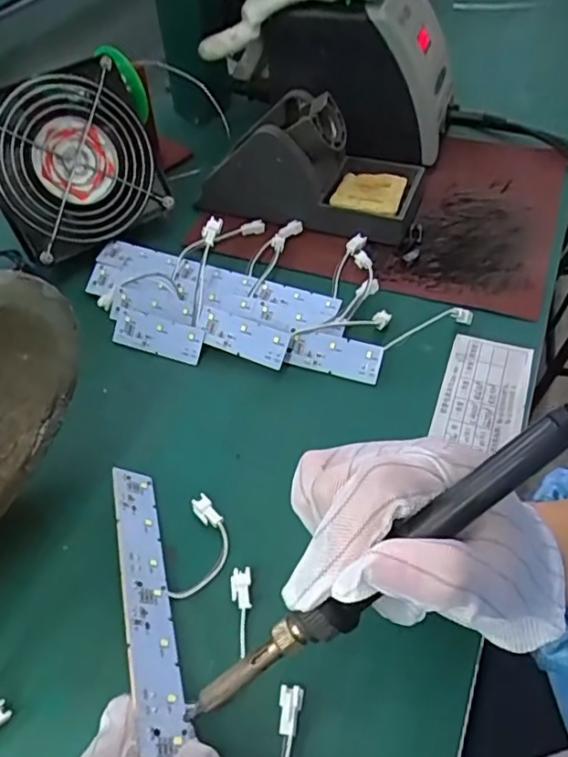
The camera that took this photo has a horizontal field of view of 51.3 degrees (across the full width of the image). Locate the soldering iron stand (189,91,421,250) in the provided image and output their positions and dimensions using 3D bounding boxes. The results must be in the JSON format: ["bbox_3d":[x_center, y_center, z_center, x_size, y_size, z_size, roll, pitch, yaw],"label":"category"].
[{"bbox_3d":[0.023,-0.179,0.478,0.168,0.076,0.081,14,52,15],"label":"soldering iron stand"}]

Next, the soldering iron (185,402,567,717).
[{"bbox_3d":[0.041,0.066,0.213,0.199,0.017,0.018,-42,52,11],"label":"soldering iron"}]

